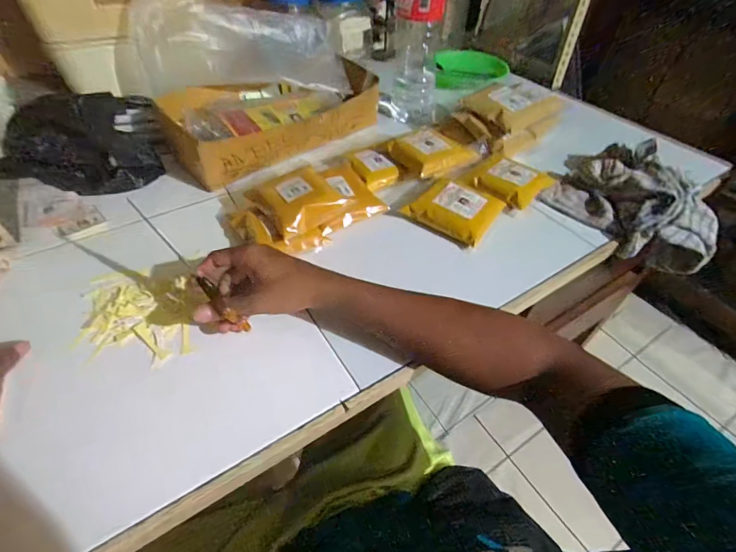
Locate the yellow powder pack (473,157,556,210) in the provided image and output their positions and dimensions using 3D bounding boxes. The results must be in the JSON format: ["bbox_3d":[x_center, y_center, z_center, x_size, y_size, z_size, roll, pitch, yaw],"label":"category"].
[{"bbox_3d":[0.238,-0.160,0.612,0.090,0.034,0.102,36,56,27],"label":"yellow powder pack"}]

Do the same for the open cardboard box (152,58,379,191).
[{"bbox_3d":[-0.165,-0.295,0.688,0.374,0.074,0.192,-33,57,-28],"label":"open cardboard box"}]

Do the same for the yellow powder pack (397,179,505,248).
[{"bbox_3d":[0.129,-0.104,0.572,0.121,0.047,0.108,28,53,22],"label":"yellow powder pack"}]

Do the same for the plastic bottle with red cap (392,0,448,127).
[{"bbox_3d":[0.095,-0.443,0.698,0.093,0.315,0.077,7,48,4],"label":"plastic bottle with red cap"}]

